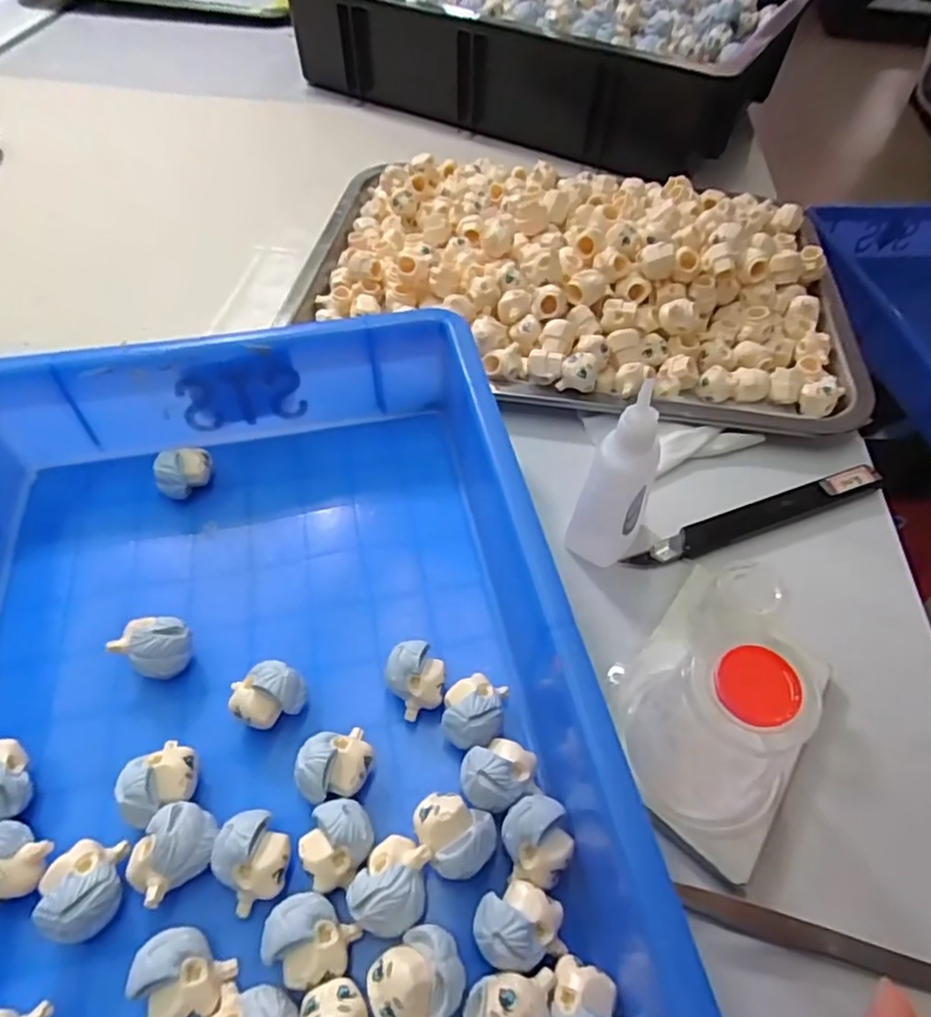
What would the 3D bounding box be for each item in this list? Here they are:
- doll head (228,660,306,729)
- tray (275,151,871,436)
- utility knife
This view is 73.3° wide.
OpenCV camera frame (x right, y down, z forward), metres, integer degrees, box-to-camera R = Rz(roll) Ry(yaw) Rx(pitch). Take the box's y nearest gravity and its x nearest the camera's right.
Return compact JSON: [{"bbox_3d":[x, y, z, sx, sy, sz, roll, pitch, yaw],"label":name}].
[{"bbox_3d":[-0.076,0.074,0.244,0.027,0.026,0.021,-23,58,-18],"label":"doll head"},{"bbox_3d":[0.068,-0.162,0.412,0.350,0.053,0.237,9,54,4],"label":"tray"},{"bbox_3d":[0.146,0.005,0.315,0.143,0.013,0.014,-17,56,-14],"label":"utility knife"}]

